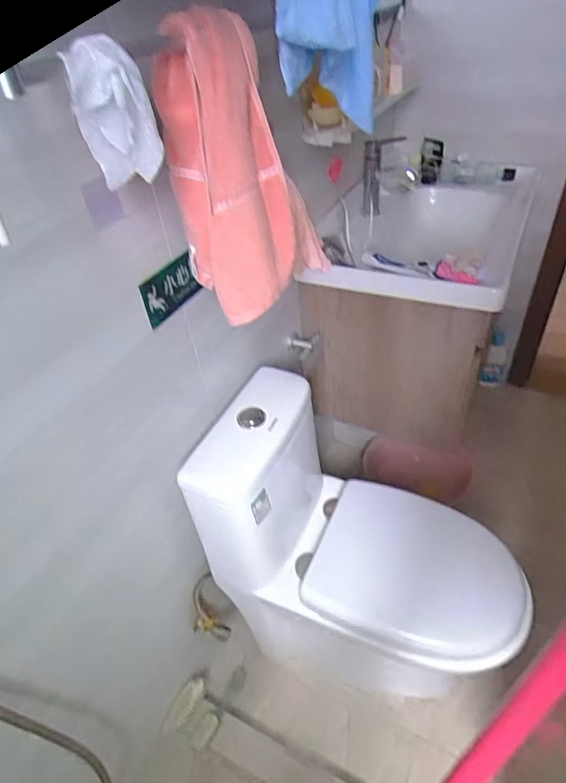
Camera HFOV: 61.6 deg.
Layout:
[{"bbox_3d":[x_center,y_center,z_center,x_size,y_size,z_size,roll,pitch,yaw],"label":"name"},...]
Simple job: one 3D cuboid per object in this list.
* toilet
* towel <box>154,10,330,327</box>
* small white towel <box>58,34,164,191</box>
[{"bbox_3d":[0.168,0.389,1.047,0.624,0.701,0.374,23,49,29],"label":"toilet"},{"bbox_3d":[-0.062,-0.271,0.607,0.149,0.324,0.114,-13,42,-8],"label":"towel"},{"bbox_3d":[-0.159,-0.262,0.453,0.068,0.120,0.069,-17,42,-12],"label":"small white towel"}]

